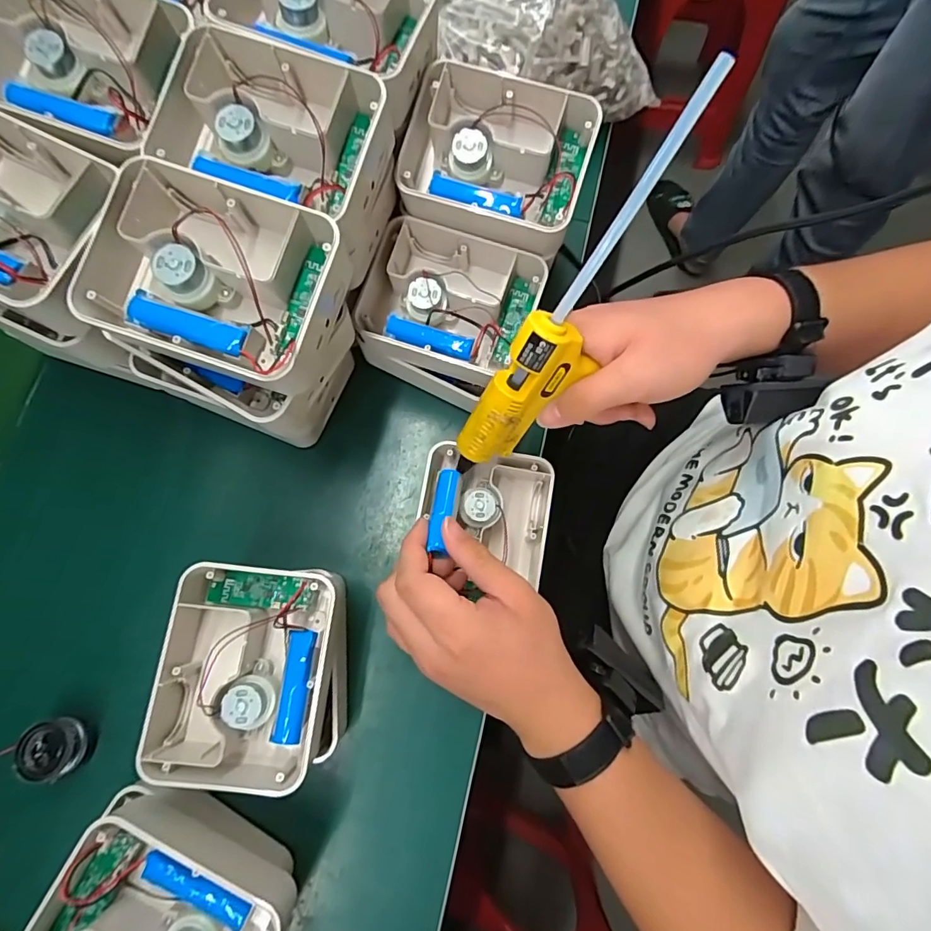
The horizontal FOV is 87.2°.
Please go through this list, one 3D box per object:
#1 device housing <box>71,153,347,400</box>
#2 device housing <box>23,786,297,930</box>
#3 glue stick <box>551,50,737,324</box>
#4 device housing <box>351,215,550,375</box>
[{"bbox_3d":[-0.141,-0.106,0.281,0.133,0.045,0.101,18,78,4],"label":"device housing"},{"bbox_3d":[-0.177,0.270,0.300,0.133,0.080,0.108,25,78,5],"label":"device housing"},{"bbox_3d":[0.084,-0.131,0.249,0.008,0.133,0.005,40,38,8],"label":"glue stick"},{"bbox_3d":[-0.007,-0.124,0.376,0.133,0.041,0.105,17,78,3],"label":"device housing"}]

